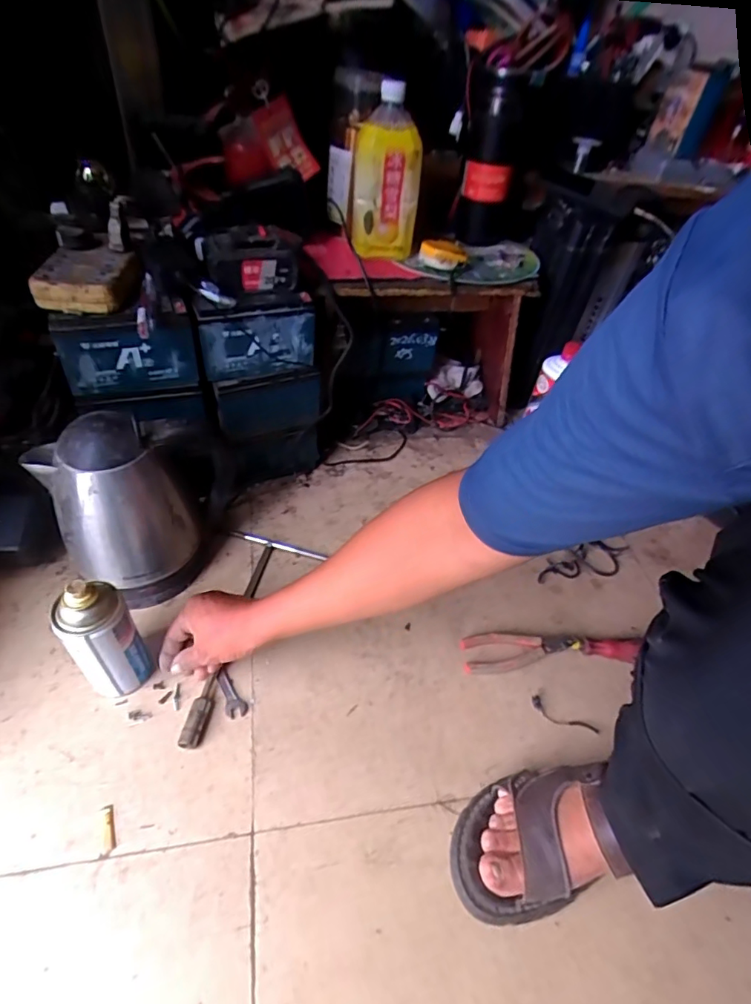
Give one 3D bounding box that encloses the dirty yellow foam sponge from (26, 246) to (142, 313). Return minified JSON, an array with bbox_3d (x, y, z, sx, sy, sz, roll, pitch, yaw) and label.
[{"bbox_3d":[-0.331,-0.261,0.592,0.091,0.027,0.112,1,47,-8],"label":"dirty yellow foam sponge"}]

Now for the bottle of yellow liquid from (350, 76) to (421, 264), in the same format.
[{"bbox_3d":[0.018,-0.501,0.784,0.105,0.197,0.116,4,47,-6],"label":"bottle of yellow liquid"}]

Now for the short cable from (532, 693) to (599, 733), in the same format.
[{"bbox_3d":[0.230,0.264,0.626,0.081,0.004,0.022,28,52,17],"label":"short cable"}]

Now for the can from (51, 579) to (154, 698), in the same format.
[{"bbox_3d":[-0.280,0.148,0.539,0.052,0.172,0.067,35,54,23],"label":"can"}]

